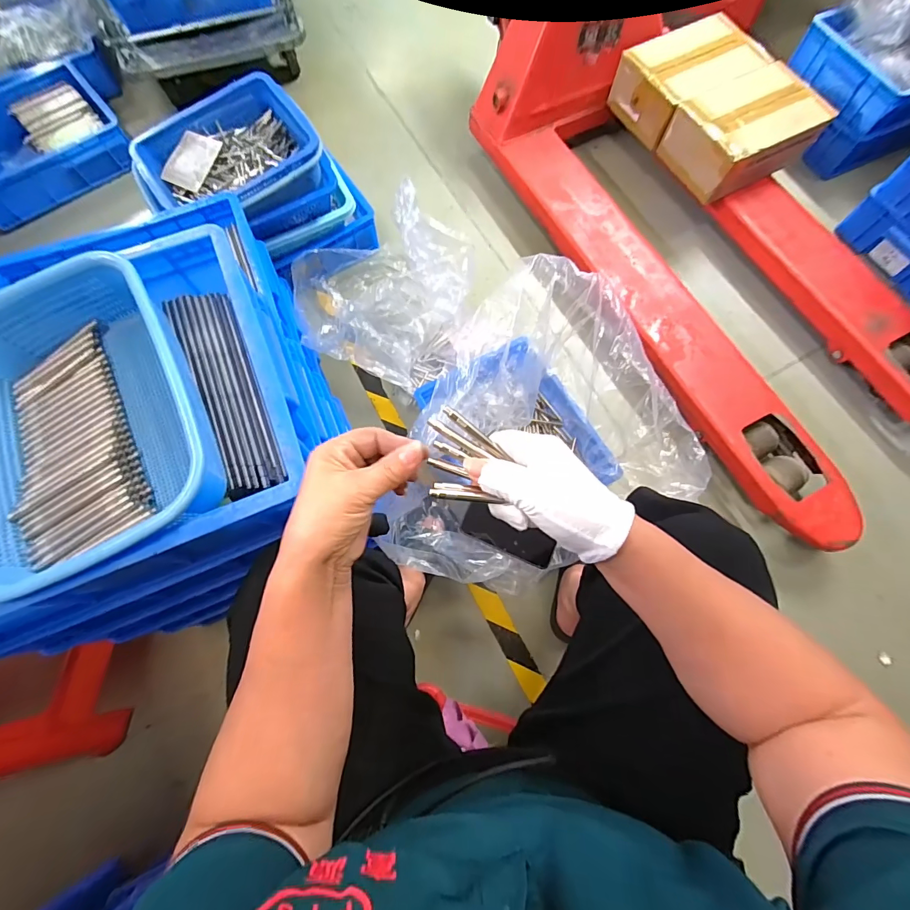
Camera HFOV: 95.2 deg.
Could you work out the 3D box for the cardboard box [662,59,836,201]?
[{"bbox_3d":[0.650,-0.726,0.941,0.263,0.125,0.192,-26,74,-8],"label":"cardboard box"}]

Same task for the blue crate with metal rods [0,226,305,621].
[{"bbox_3d":[-0.364,-0.016,0.398,0.403,0.109,0.303,-23,74,-7],"label":"blue crate with metal rods"}]

